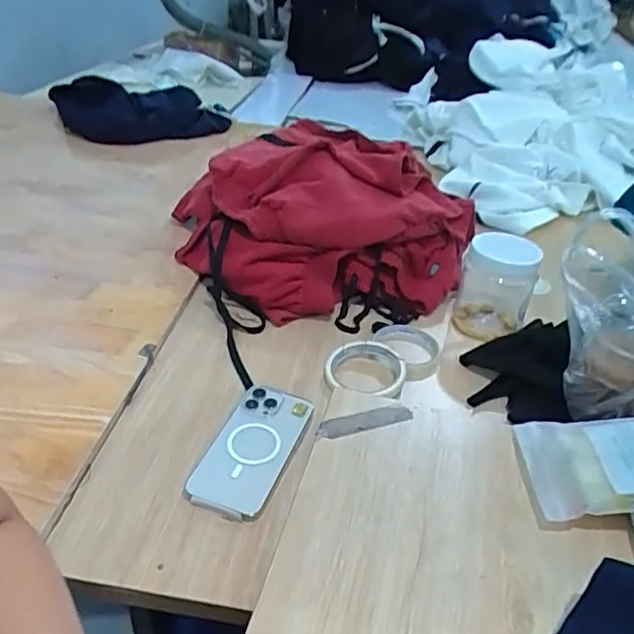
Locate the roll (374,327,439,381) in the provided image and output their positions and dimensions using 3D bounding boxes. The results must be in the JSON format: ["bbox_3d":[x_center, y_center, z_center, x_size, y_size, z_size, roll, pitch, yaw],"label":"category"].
[{"bbox_3d":[0.118,0.040,0.759,0.097,0.023,0.097,4,34,-2],"label":"roll"}]

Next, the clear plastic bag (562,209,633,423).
[{"bbox_3d":[0.309,0.019,0.596,0.144,0.190,0.076,17,36,17],"label":"clear plastic bag"}]

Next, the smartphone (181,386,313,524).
[{"bbox_3d":[-0.063,0.130,0.593,0.082,0.015,0.158,16,36,15],"label":"smartphone"}]

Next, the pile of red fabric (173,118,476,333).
[{"bbox_3d":[-0.011,-0.156,0.888,0.342,0.167,0.406,-23,43,-35],"label":"pile of red fabric"}]

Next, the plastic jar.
[{"bbox_3d":[0.243,-0.046,0.796,0.094,0.131,0.095,4,34,-2],"label":"plastic jar"}]

